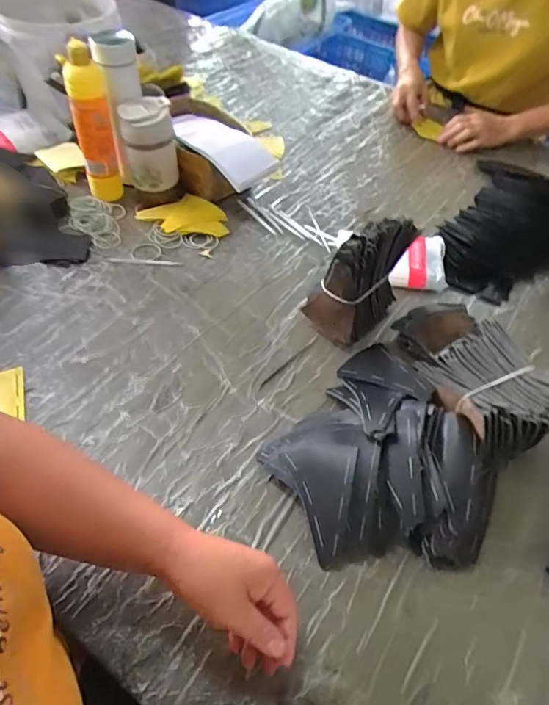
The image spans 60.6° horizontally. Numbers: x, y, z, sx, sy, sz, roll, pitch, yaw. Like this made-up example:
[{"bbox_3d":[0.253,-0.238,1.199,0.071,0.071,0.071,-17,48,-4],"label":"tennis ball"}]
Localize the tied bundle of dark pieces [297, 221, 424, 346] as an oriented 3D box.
[{"bbox_3d":[0.120,-0.111,0.651,0.148,0.144,0.094,-35,64,-28],"label":"tied bundle of dark pieces"}]

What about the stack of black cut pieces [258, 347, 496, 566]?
[{"bbox_3d":[0.103,0.106,0.531,0.219,0.056,0.280,-14,55,-16],"label":"stack of black cut pieces"}]

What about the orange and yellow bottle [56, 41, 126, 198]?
[{"bbox_3d":[-0.277,-0.336,0.726,0.057,0.246,0.056,-16,56,-18],"label":"orange and yellow bottle"}]

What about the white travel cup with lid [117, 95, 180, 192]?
[{"bbox_3d":[-0.202,-0.324,0.746,0.068,0.138,0.066,3,53,-4],"label":"white travel cup with lid"}]

